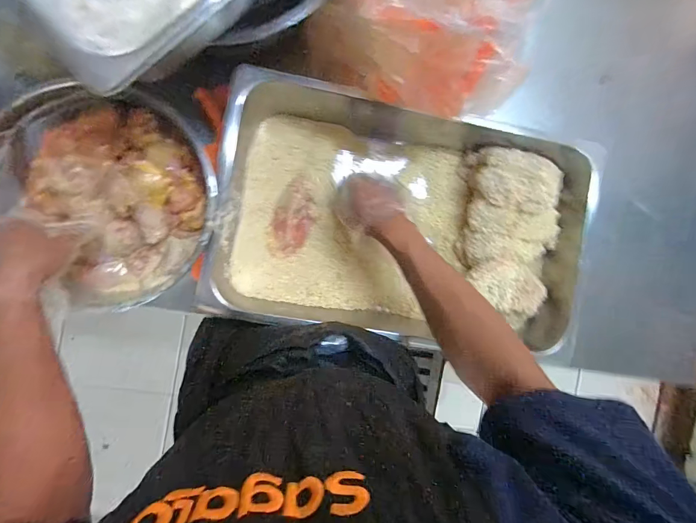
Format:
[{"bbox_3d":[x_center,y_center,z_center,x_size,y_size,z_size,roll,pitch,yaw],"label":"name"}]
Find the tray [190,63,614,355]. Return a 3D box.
[{"bbox_3d":[0.076,-0.062,0.547,0.509,0.108,0.311,8,92,-8],"label":"tray"}]

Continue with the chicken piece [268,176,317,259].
[{"bbox_3d":[-0.082,-0.065,0.556,0.059,0.017,0.123,18,90,-8],"label":"chicken piece"}]

